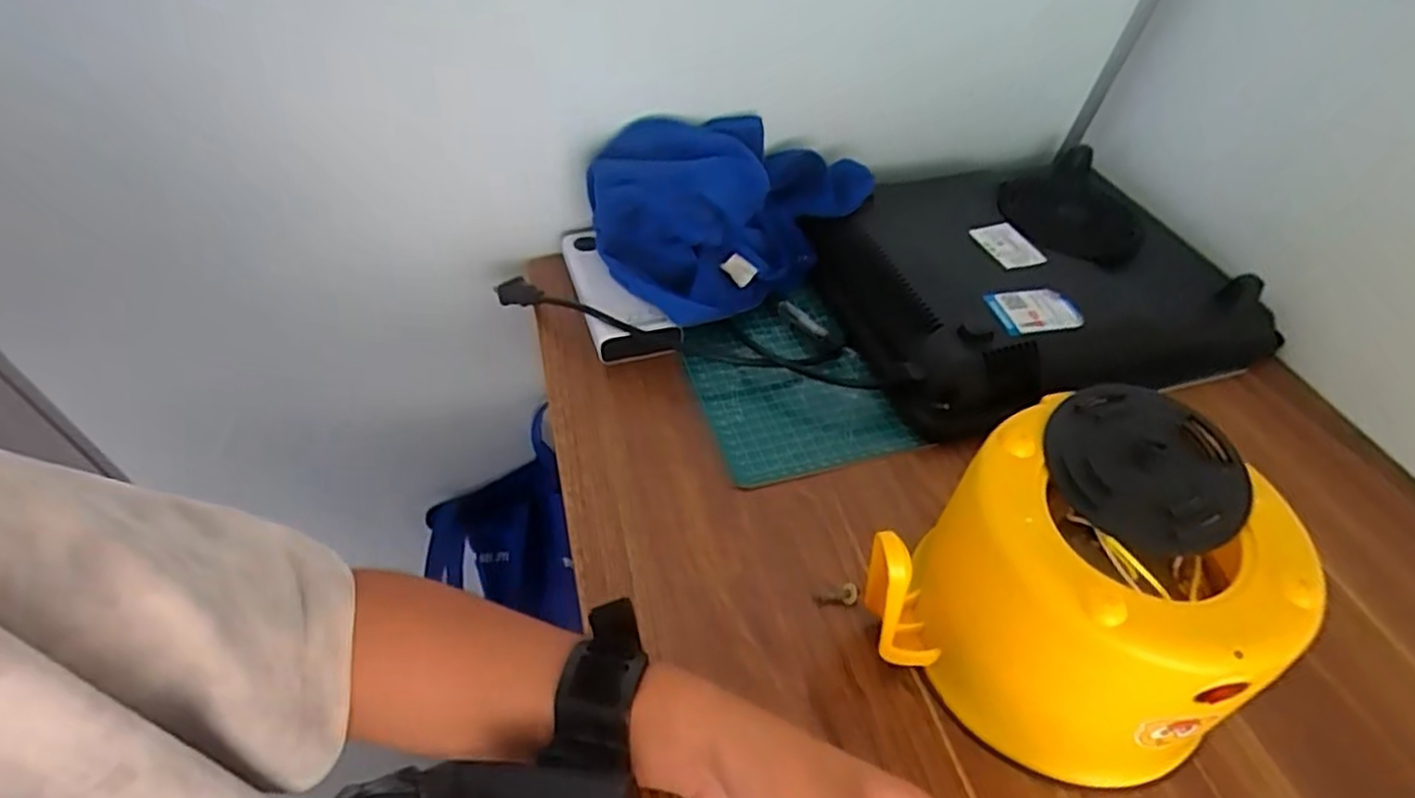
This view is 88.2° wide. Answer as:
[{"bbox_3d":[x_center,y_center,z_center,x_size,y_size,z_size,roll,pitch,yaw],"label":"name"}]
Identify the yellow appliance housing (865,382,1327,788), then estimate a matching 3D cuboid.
[{"bbox_3d":[0.190,0.093,0.383,0.161,0.130,0.149,2,46,-2],"label":"yellow appliance housing"}]

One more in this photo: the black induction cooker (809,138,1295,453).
[{"bbox_3d":[0.265,-0.099,0.613,0.328,0.062,0.246,-14,49,-17],"label":"black induction cooker"}]

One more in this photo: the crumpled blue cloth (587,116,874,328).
[{"bbox_3d":[0.015,-0.159,0.615,0.220,0.113,0.140,-31,56,-29],"label":"crumpled blue cloth"}]

